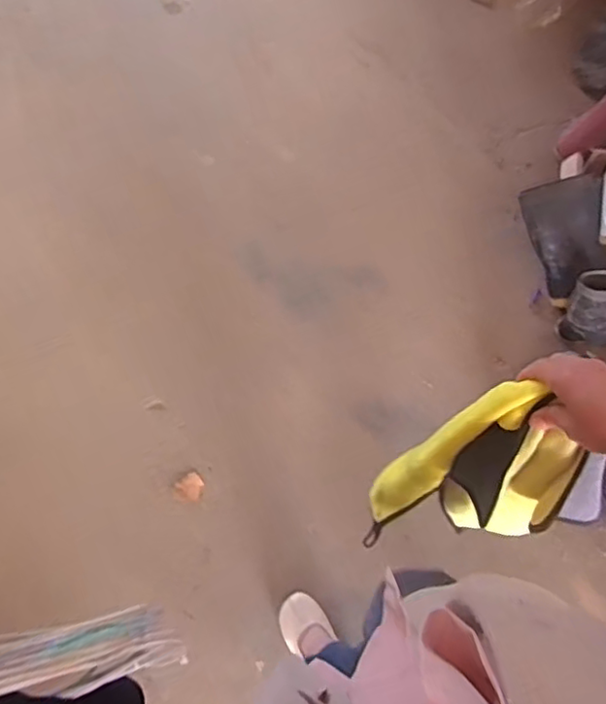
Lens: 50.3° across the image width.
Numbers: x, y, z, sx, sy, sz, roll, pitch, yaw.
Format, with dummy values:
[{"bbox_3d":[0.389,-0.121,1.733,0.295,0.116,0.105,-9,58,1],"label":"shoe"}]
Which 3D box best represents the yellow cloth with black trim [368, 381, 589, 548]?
[{"bbox_3d":[0.177,0.149,0.723,0.083,0.369,0.127,-15,71,-26],"label":"yellow cloth with black trim"}]

